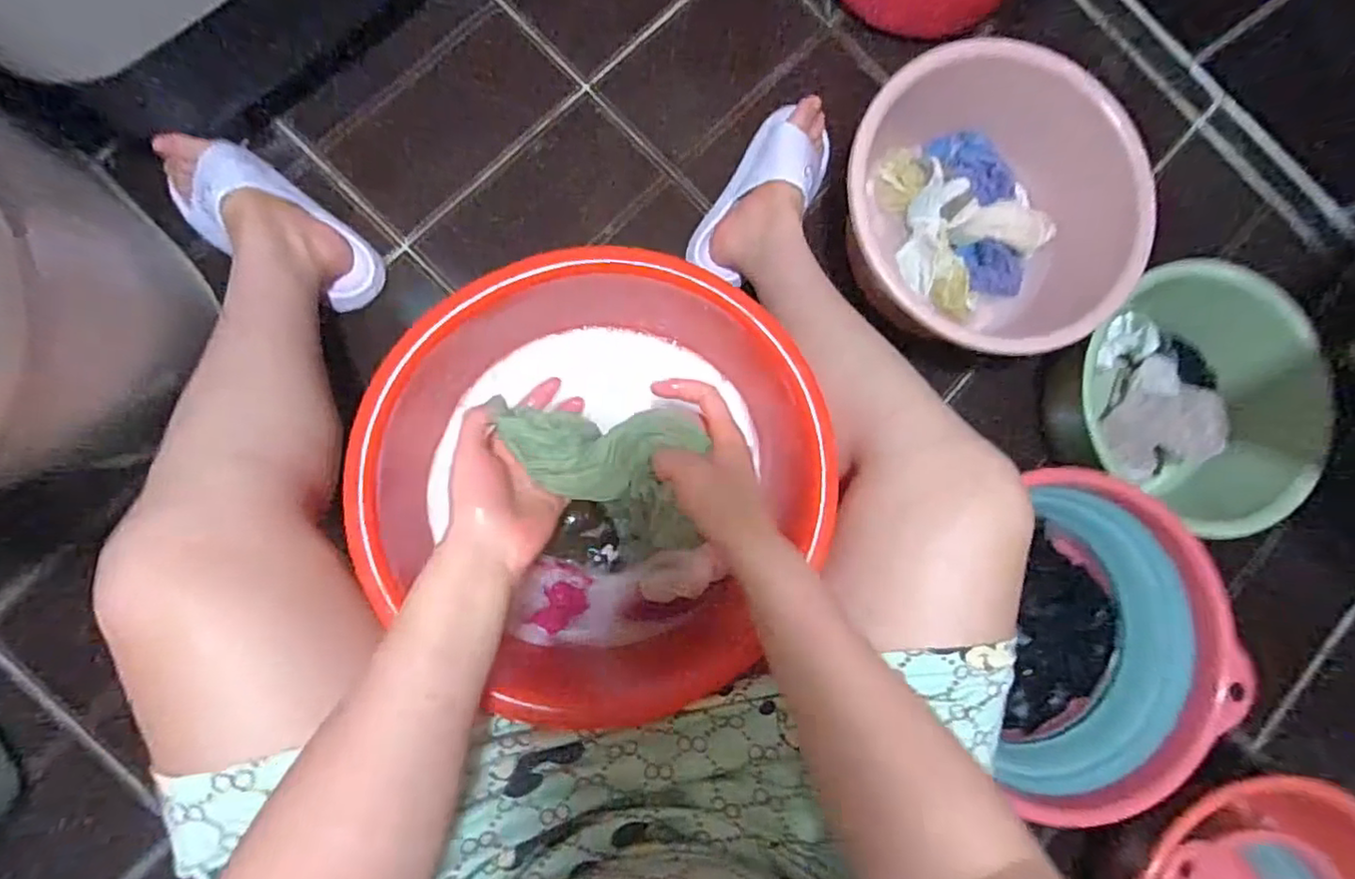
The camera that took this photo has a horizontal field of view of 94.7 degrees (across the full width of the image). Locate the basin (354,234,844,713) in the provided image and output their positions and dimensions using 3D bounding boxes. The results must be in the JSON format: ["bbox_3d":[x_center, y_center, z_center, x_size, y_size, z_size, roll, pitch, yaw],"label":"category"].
[{"bbox_3d":[-0.067,0.028,0.522,0.334,0.151,0.323,1,83,-5],"label":"basin"}]

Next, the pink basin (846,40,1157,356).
[{"bbox_3d":[0.354,-0.263,0.752,0.336,0.186,0.332,0,86,-7],"label":"pink basin"}]

